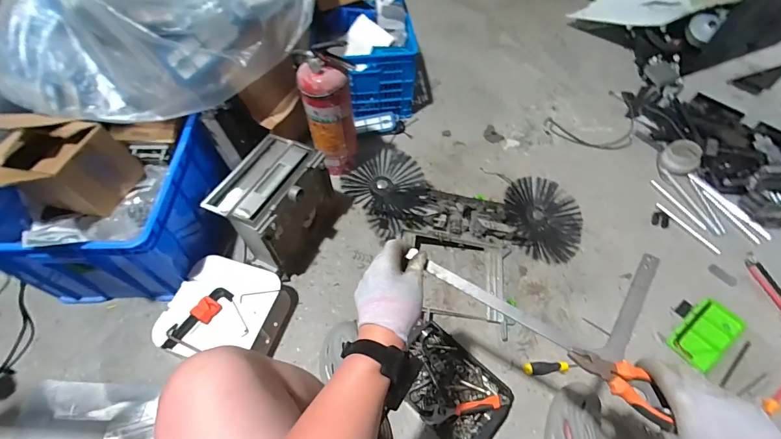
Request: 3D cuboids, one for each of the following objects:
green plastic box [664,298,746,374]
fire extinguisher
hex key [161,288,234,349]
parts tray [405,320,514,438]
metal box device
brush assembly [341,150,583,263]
[{"bbox_3d":[0.801,0.286,0.950,0.194,0.021,0.096,-34,62,-17],"label":"green plastic box"},{"bbox_3d":[-0.173,-0.308,1.099,0.139,0.370,0.156,-15,57,-10],"label":"fire extinguisher"},{"bbox_3d":[-0.459,0.231,0.890,0.052,0.030,0.173,34,63,21],"label":"hex key"},{"bbox_3d":[0.134,0.386,0.866,0.184,0.073,0.264,-39,64,-23],"label":"parts tray"},{"bbox_3d":[-0.304,-0.028,1.023,0.193,0.272,0.276,18,61,14],"label":"metal box device"},{"bbox_3d":[0.211,-0.039,1.056,0.627,0.199,0.201,8,58,8],"label":"brush assembly"}]

